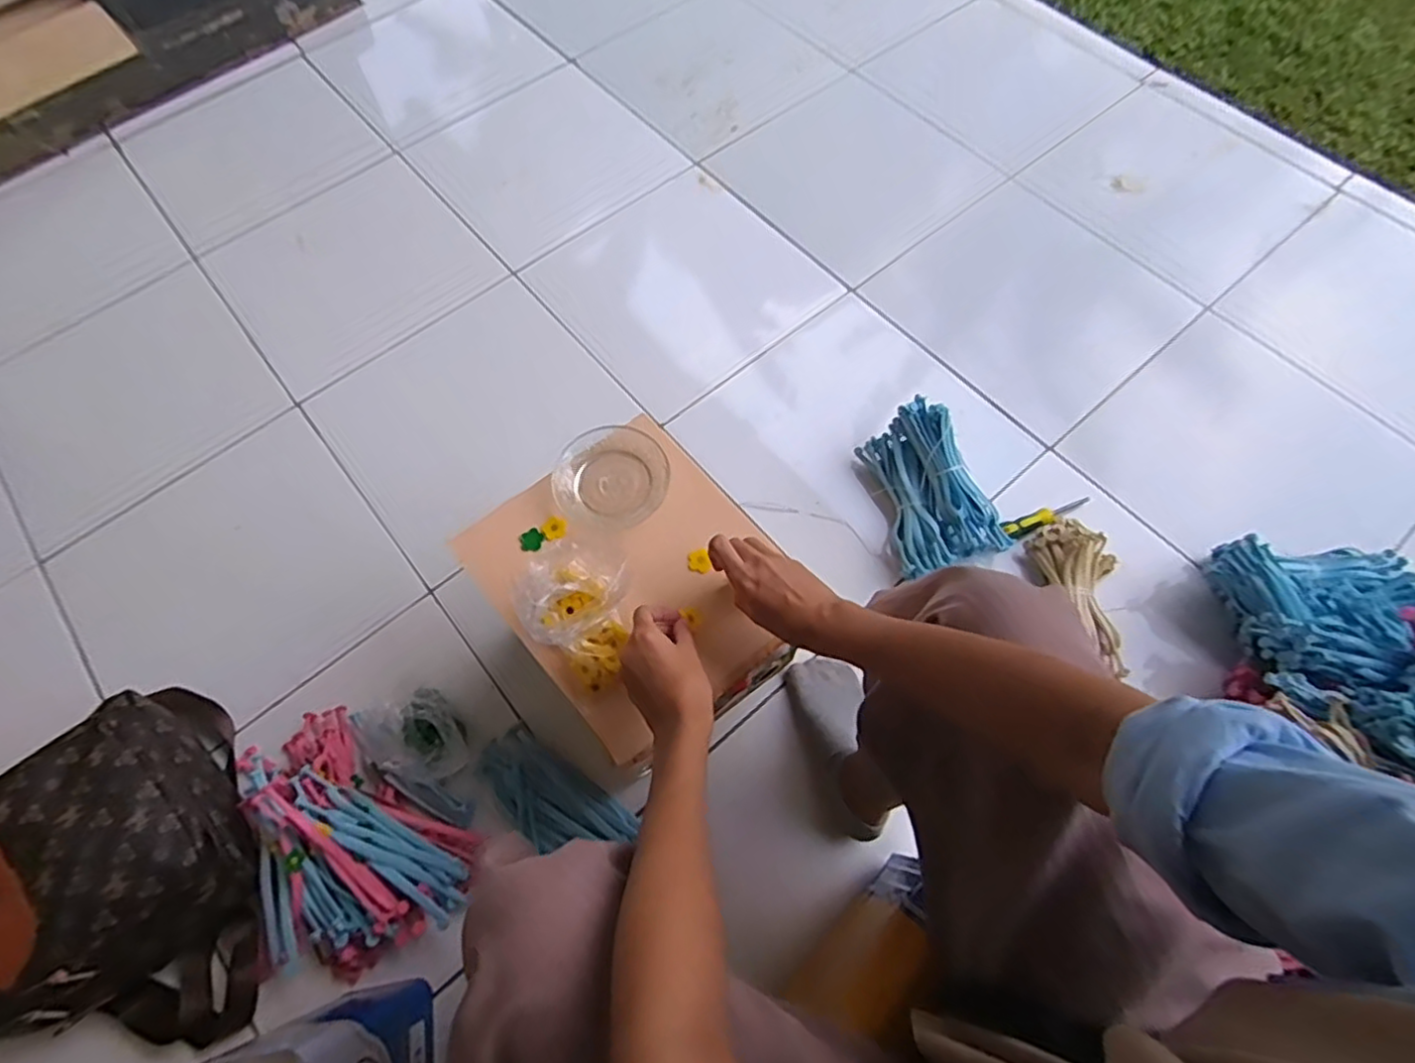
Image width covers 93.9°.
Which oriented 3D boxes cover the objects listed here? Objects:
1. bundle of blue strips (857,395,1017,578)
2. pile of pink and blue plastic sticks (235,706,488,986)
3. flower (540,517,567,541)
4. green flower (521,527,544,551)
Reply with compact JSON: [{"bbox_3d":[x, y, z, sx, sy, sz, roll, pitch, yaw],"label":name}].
[{"bbox_3d":[0.295,-0.063,0.865,0.121,0.088,0.208,-16,67,-6],"label":"bundle of blue strips"},{"bbox_3d":[-0.427,0.336,0.719,0.313,0.098,0.196,34,71,15],"label":"pile of pink and blue plastic sticks"},{"bbox_3d":[-0.151,-0.003,0.652,0.024,0.004,0.024,-1,66,1],"label":"flower"},{"bbox_3d":[-0.172,0.007,0.647,0.021,0.005,0.024,3,66,3],"label":"green flower"}]

